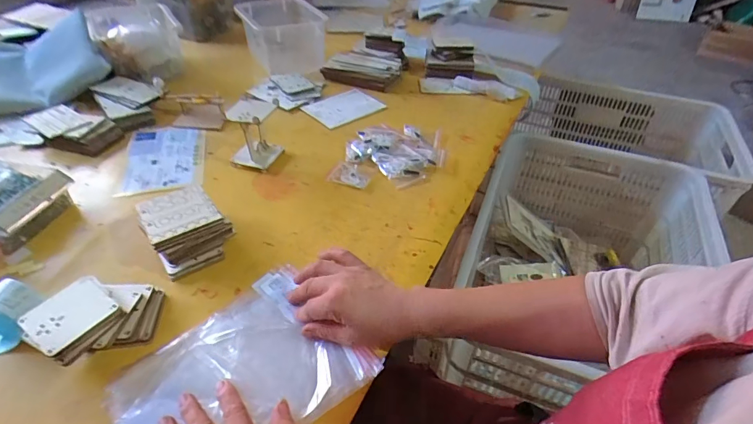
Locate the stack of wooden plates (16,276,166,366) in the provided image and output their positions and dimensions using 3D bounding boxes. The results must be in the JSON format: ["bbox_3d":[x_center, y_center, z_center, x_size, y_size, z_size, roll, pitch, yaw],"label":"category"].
[{"bbox_3d":[-0.308,0.119,0.465,0.094,0.050,0.126,32,49,29],"label":"stack of wooden plates"}]

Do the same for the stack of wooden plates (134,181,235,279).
[{"bbox_3d":[-0.264,0.022,0.574,0.097,0.057,0.118,-29,50,-30],"label":"stack of wooden plates"}]

